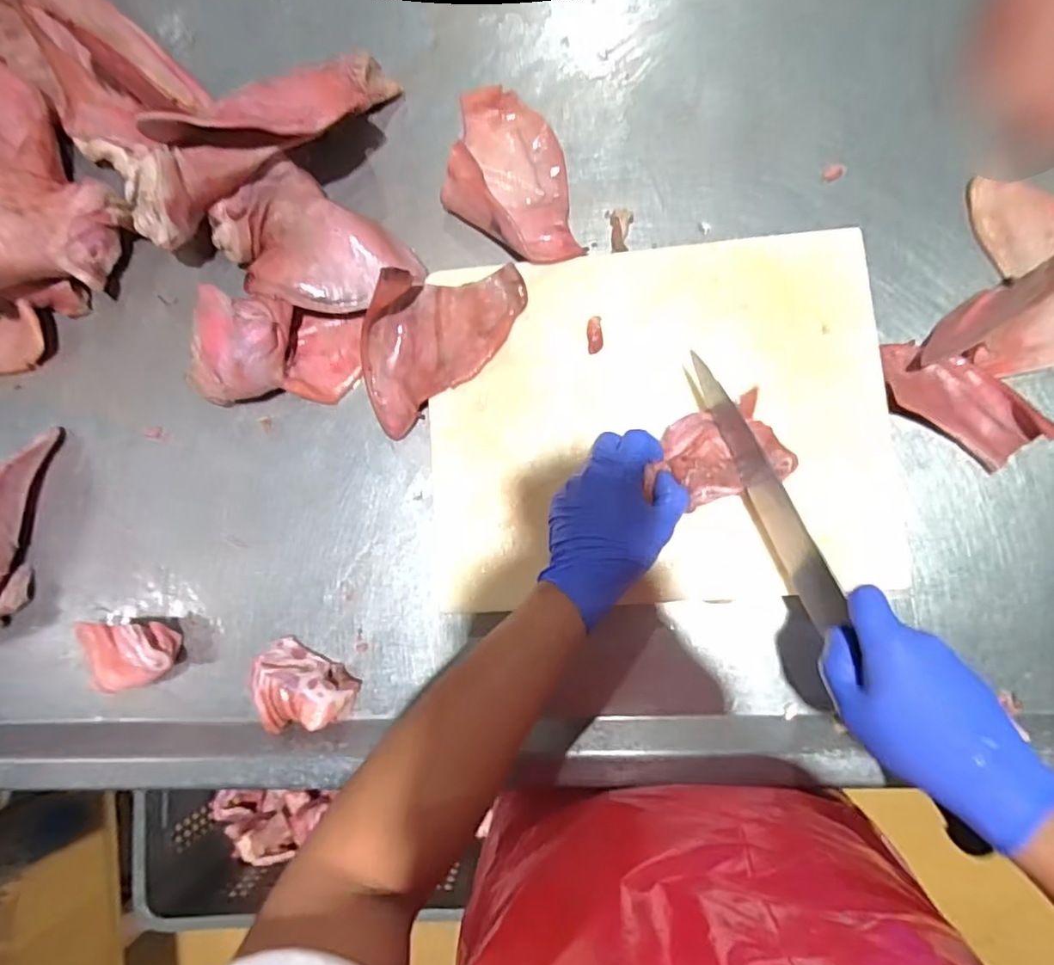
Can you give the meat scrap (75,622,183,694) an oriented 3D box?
[{"bbox_3d":[-0.336,0.148,0.518,0.072,0.044,0.058,-1,83,6],"label":"meat scrap"}]

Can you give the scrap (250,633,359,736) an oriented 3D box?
[{"bbox_3d":[-0.194,0.177,0.505,0.083,0.049,0.061,26,86,9],"label":"scrap"}]

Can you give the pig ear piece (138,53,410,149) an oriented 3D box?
[{"bbox_3d":[-0.203,-0.320,0.513,0.223,0.031,0.090,-38,79,-29],"label":"pig ear piece"}]

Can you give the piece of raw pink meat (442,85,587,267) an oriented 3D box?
[{"bbox_3d":[-0.021,-0.274,0.546,0.113,0.043,0.182,-13,81,4],"label":"piece of raw pink meat"}]

